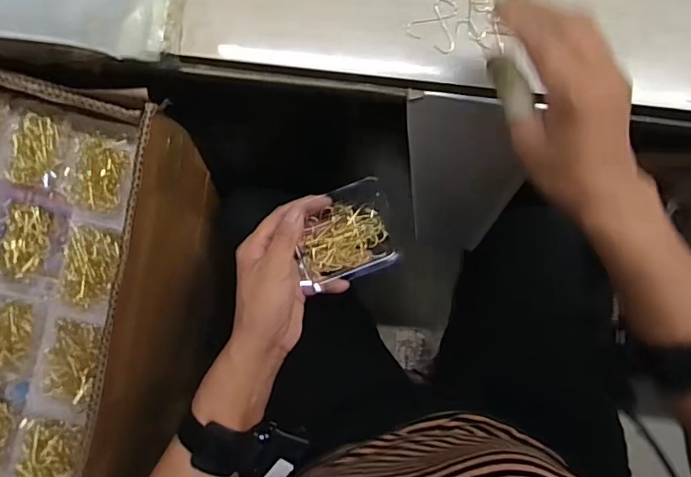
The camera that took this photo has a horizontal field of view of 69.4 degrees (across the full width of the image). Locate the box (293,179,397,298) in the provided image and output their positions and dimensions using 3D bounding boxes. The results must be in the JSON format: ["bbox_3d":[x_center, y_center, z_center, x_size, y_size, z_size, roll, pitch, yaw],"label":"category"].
[{"bbox_3d":[-0.001,-0.004,0.423,0.082,0.016,0.074,-20,87,1],"label":"box"}]

